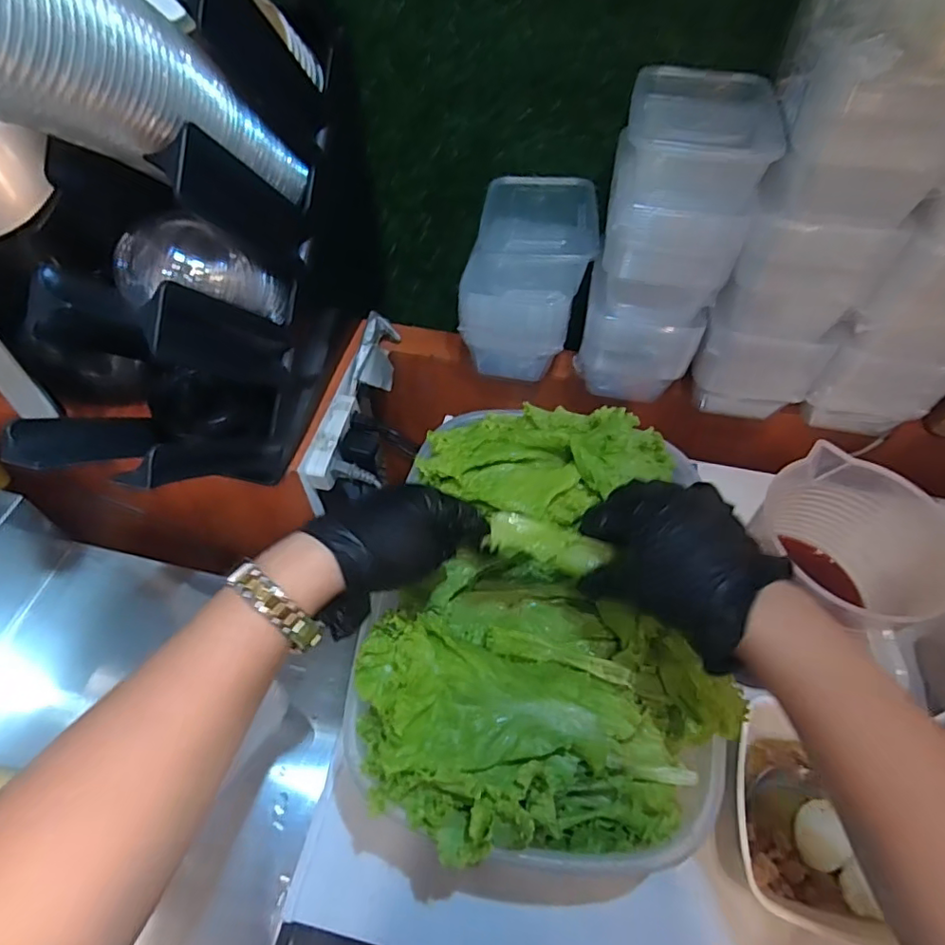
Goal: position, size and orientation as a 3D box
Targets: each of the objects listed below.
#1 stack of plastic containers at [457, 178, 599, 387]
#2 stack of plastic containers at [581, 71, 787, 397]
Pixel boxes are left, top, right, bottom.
[{"bbox_3d":[0.062,-0.219,0.652,0.131,0.155,0.161,8,55,5],"label":"stack of plastic containers"},{"bbox_3d":[0.192,-0.234,0.588,0.125,0.269,0.159,9,55,6],"label":"stack of plastic containers"}]

